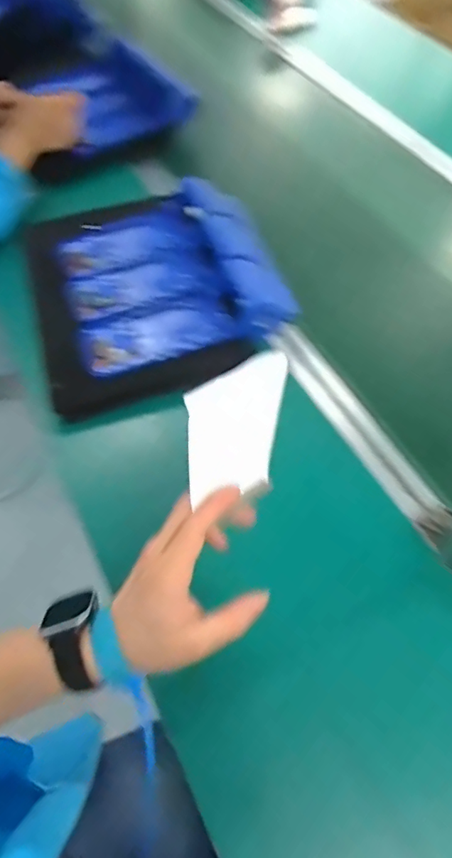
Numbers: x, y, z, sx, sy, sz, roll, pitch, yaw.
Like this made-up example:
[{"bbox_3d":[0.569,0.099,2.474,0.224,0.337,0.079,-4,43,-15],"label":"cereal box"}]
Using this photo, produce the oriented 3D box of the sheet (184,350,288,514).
[{"bbox_3d":[0.006,0.002,0.363,0.073,0.105,0.010,-16,34,-28],"label":"sheet"}]

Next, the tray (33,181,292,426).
[{"bbox_3d":[-0.096,-0.197,0.690,0.312,0.076,0.359,-16,58,-10],"label":"tray"}]

